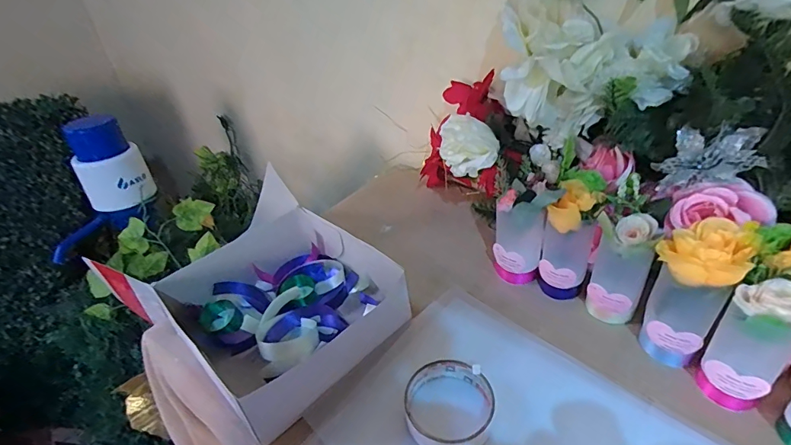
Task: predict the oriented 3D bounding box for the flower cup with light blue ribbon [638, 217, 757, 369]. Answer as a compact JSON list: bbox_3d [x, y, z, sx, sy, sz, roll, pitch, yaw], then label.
[{"bbox_3d":[0.273,0.070,0.400,0.059,0.146,0.056,28,47,35],"label":"flower cup with light blue ribbon"}]

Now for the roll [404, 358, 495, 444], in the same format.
[{"bbox_3d":[0.051,0.167,0.391,0.082,0.023,0.088,-3,37,2],"label":"roll"}]

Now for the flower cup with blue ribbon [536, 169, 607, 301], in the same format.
[{"bbox_3d":[0.196,0.021,0.479,0.051,0.150,0.051,16,41,24],"label":"flower cup with blue ribbon"}]

